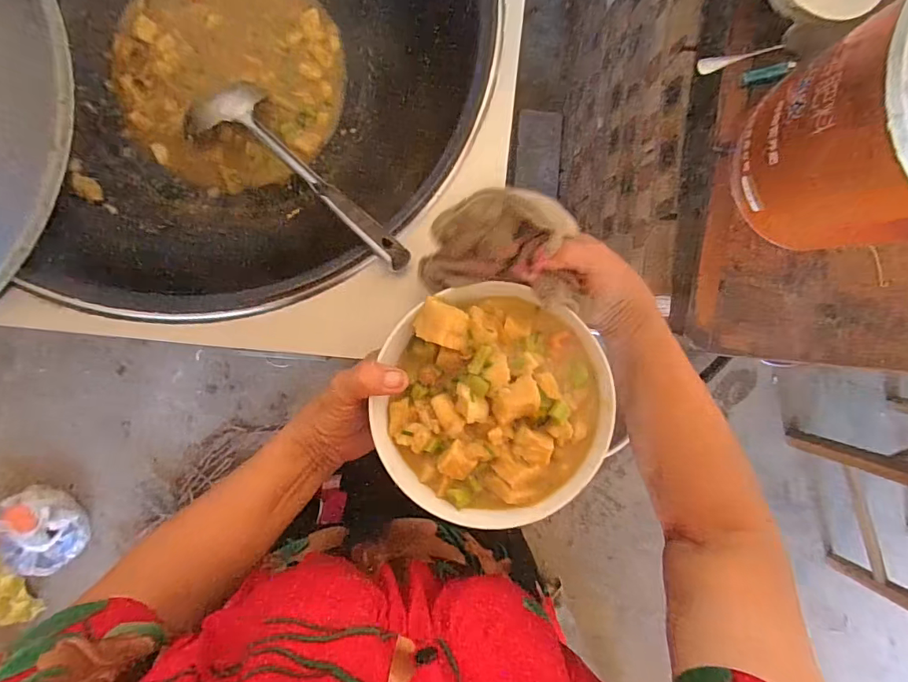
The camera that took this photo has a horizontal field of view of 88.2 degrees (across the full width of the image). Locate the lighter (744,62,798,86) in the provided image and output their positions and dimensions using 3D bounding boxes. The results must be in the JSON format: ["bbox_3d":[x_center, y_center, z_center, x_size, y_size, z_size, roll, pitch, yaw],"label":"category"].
[{"bbox_3d":[0.406,-0.340,0.597,0.075,0.013,0.023,-15,92,-8],"label":"lighter"}]

